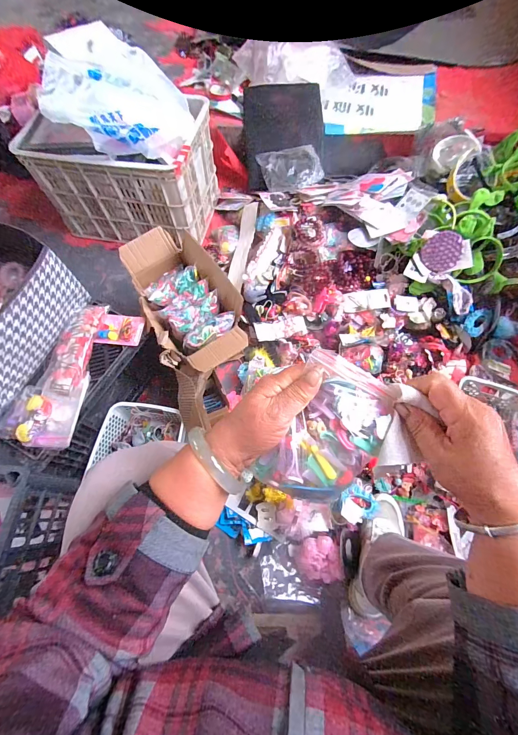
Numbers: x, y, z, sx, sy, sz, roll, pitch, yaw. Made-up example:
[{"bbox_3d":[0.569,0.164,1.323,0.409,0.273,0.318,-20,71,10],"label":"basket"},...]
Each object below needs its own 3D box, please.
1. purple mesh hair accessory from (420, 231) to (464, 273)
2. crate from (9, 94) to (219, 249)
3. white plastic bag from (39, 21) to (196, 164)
[{"bbox_3d":[0.486,-0.306,0.826,0.008,0.095,0.097,-32,100,-48],"label":"purple mesh hair accessory"},{"bbox_3d":[-0.414,-0.633,1.024,0.466,0.292,0.319,10,66,5],"label":"crate"},{"bbox_3d":[-0.356,-0.715,0.828,0.328,0.171,0.368,-12,66,-4],"label":"white plastic bag"}]

